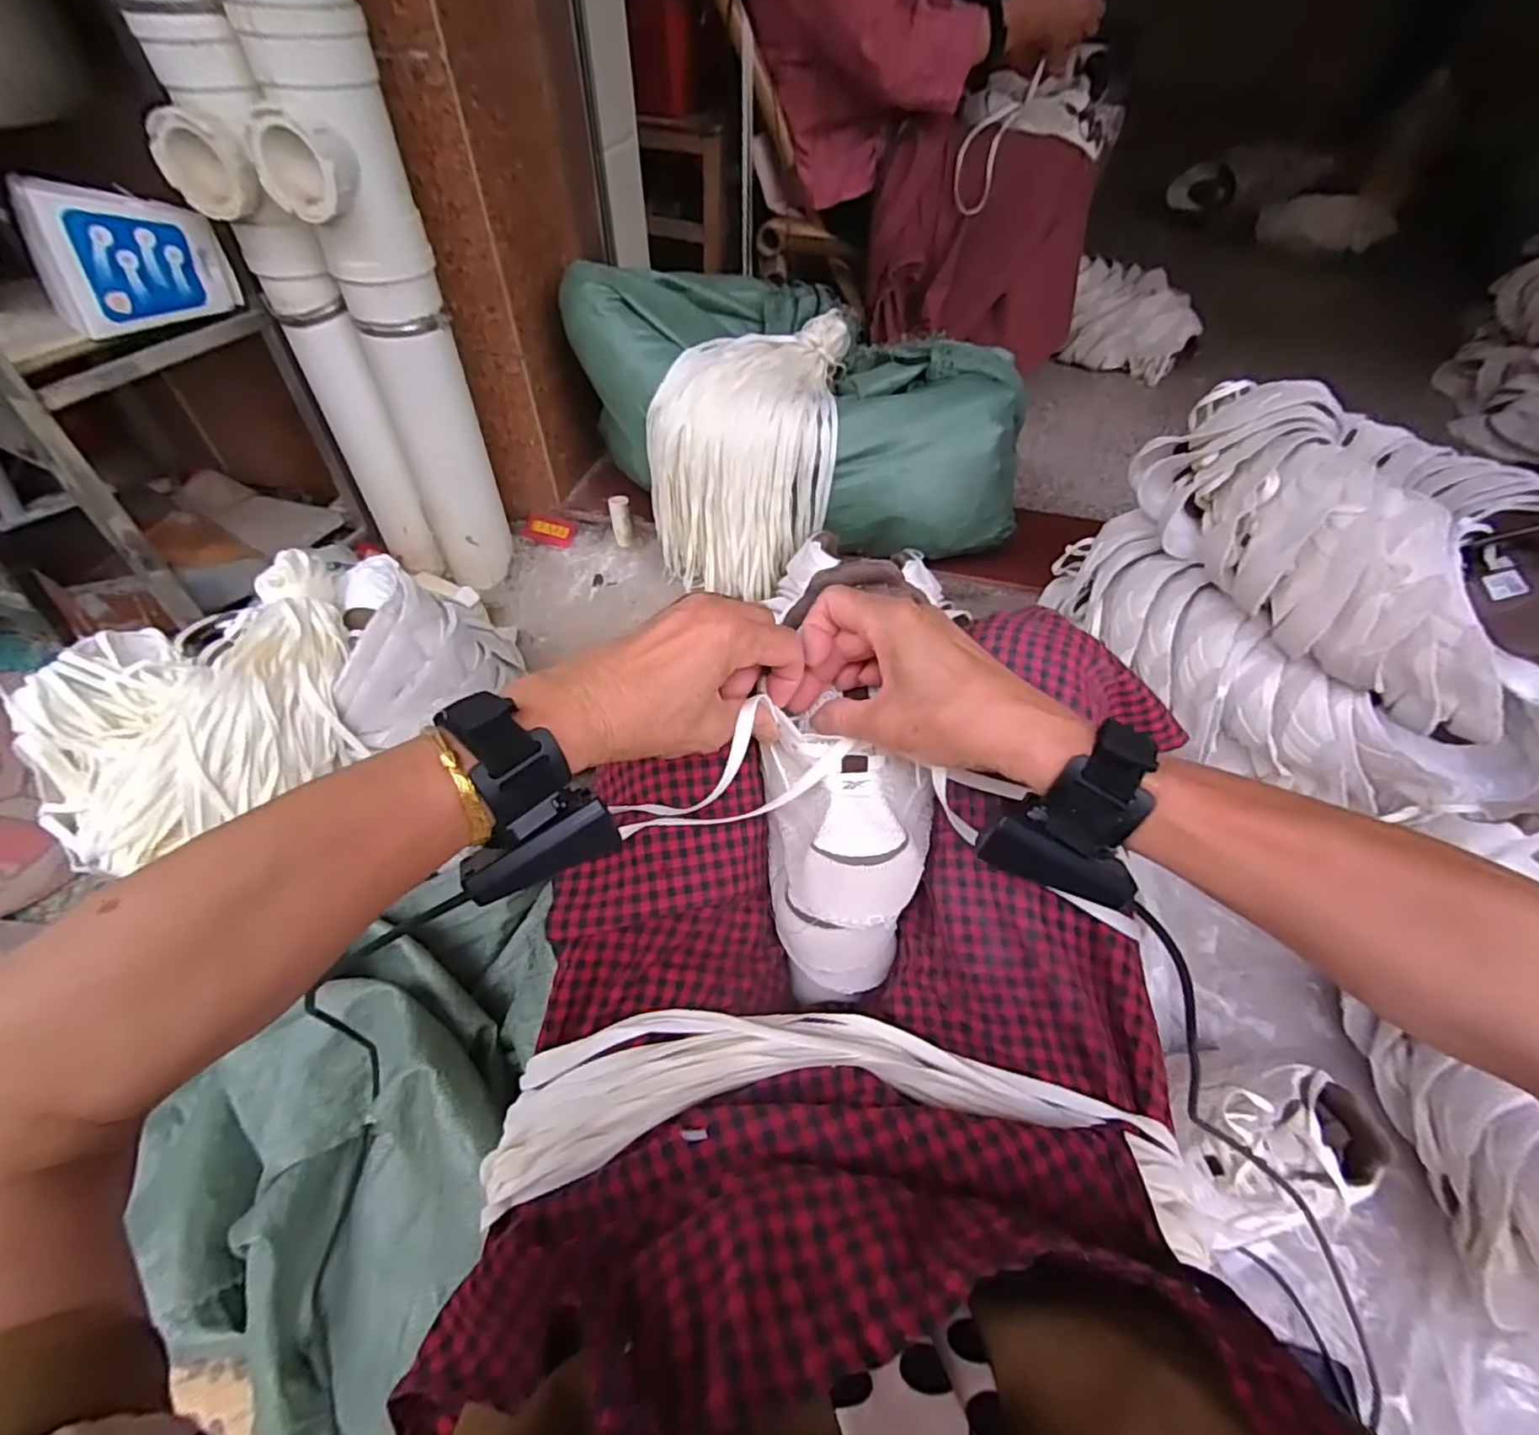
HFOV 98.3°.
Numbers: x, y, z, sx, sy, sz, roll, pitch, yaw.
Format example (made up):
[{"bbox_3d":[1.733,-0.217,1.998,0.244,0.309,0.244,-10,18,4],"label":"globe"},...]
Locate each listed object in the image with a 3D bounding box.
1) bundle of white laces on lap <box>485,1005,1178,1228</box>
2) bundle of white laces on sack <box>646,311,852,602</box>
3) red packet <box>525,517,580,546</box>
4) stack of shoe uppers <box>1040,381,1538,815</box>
[{"bbox_3d":[0.028,0.197,0.339,0.334,0.060,0.086,1,51,-1],"label":"bundle of white laces on lap"},{"bbox_3d":[0.010,-0.375,0.979,0.348,0.265,0.214,-27,57,-21],"label":"bundle of white laces on sack"},{"bbox_3d":[-0.376,-0.320,1.140,0.093,0.006,0.050,15,73,10],"label":"red packet"},{"bbox_3d":[0.585,-0.126,0.715,0.349,0.267,0.437,-17,54,-15],"label":"stack of shoe uppers"}]

